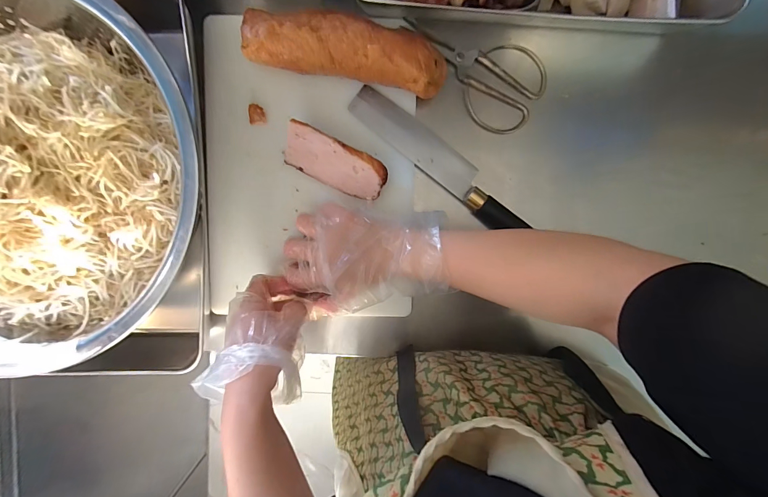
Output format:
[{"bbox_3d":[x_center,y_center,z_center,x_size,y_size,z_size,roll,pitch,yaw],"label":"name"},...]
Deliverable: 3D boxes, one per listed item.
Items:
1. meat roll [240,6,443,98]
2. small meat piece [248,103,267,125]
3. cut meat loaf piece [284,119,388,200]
[{"bbox_3d":[-0.039,-0.210,0.380,0.211,0.061,0.058,10,95,-1],"label":"meat roll"},{"bbox_3d":[-0.149,-0.157,0.413,0.019,0.009,0.023,3,95,-1],"label":"small meat piece"},{"bbox_3d":[-0.054,-0.099,0.399,0.117,0.023,0.053,26,125,-2],"label":"cut meat loaf piece"}]

